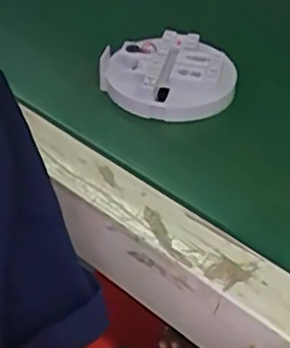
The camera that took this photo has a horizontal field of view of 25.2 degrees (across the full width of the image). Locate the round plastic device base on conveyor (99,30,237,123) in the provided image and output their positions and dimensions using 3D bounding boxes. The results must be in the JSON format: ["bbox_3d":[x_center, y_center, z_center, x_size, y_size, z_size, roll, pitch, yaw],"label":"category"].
[{"bbox_3d":[0.019,-0.078,0.501,0.105,0.019,0.088,29,48,27],"label":"round plastic device base on conveyor"}]

